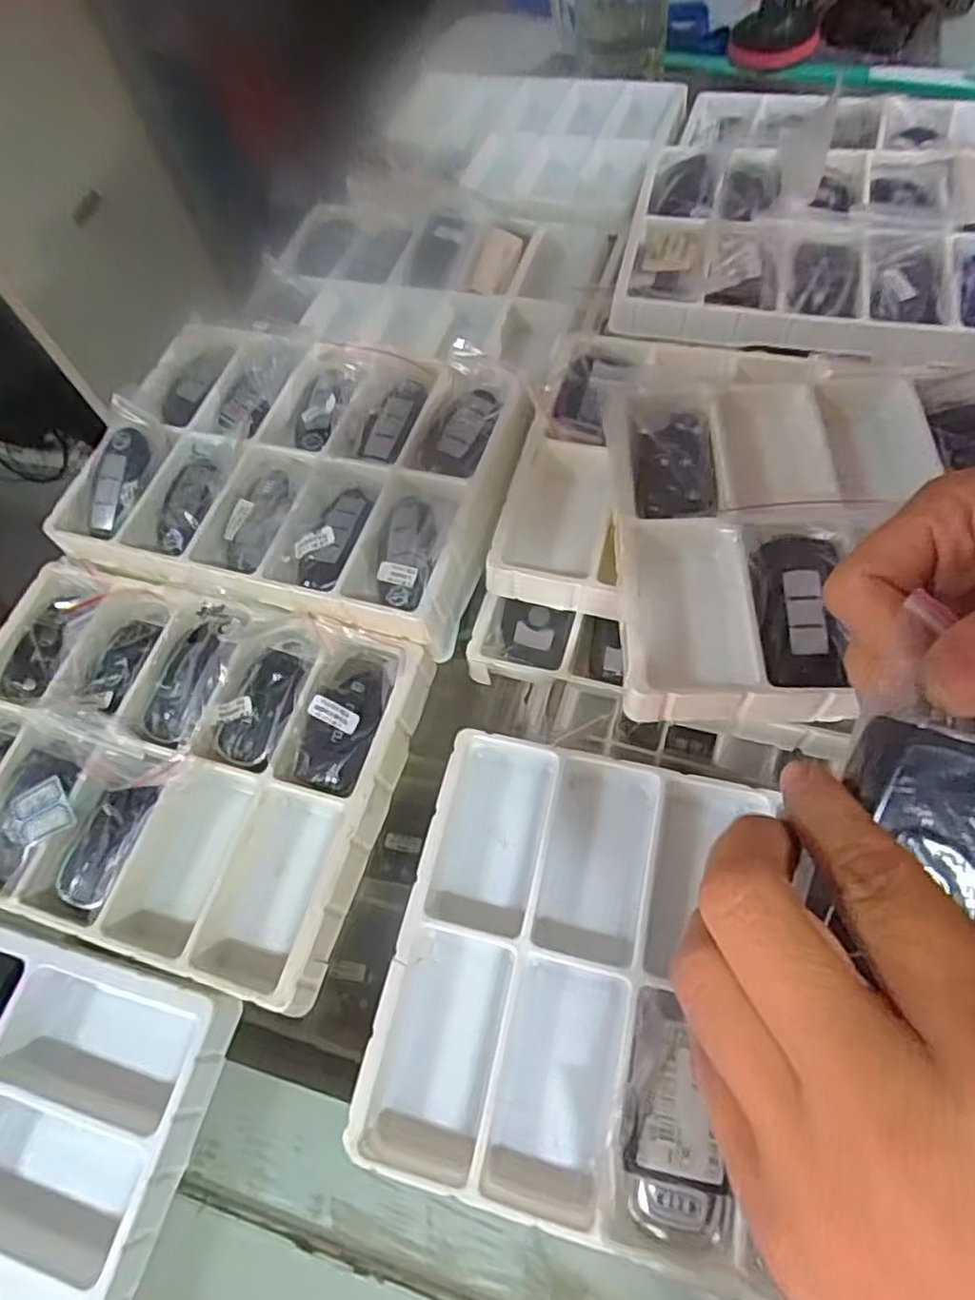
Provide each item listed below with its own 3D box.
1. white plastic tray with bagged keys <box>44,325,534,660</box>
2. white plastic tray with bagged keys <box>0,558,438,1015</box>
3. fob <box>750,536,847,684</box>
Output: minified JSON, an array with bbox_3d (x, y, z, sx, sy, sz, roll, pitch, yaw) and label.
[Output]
[{"bbox_3d":[-0.109,-0.108,0.398,0.244,0.038,0.176,14,65,14],"label":"white plastic tray with bagged keys"},{"bbox_3d":[-0.168,0.049,0.346,0.242,0.032,0.172,13,65,13],"label":"white plastic tray with bagged keys"},{"bbox_3d":[0.126,-0.016,0.278,0.031,0.011,0.067,3,63,8],"label":"fob"}]

